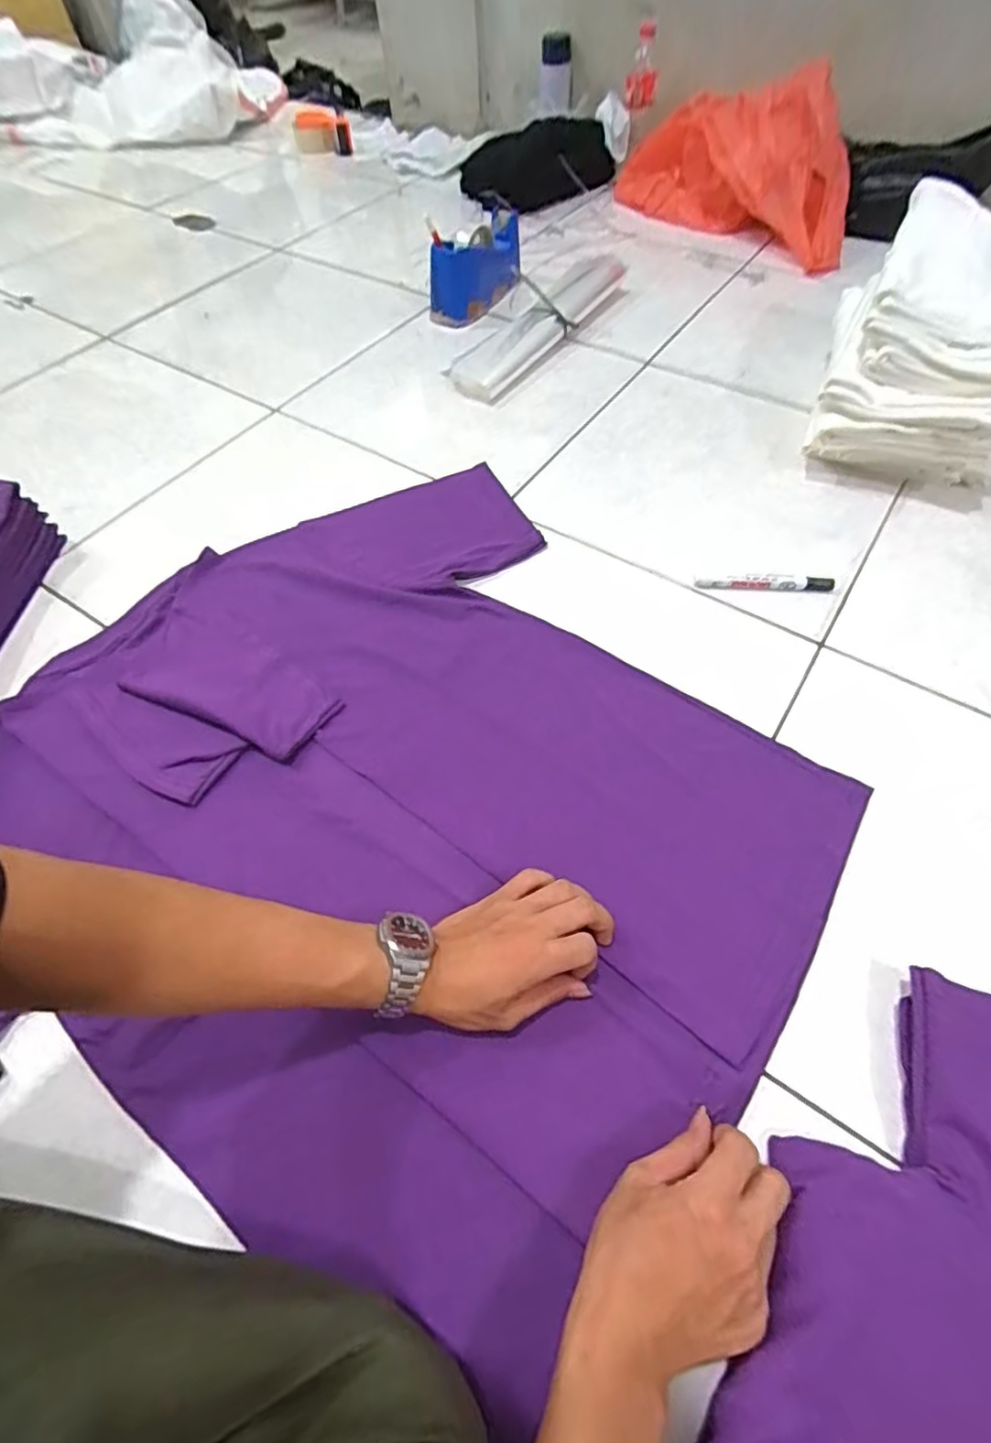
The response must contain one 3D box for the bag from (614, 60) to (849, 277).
[{"bbox_3d":[0.387,-0.889,0.961,0.419,0.199,0.085,37,67,22],"label":"bag"}]

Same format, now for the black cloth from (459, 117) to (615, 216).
[{"bbox_3d":[0.080,-1.015,1.098,0.281,0.113,0.081,-9,60,-2],"label":"black cloth"}]

